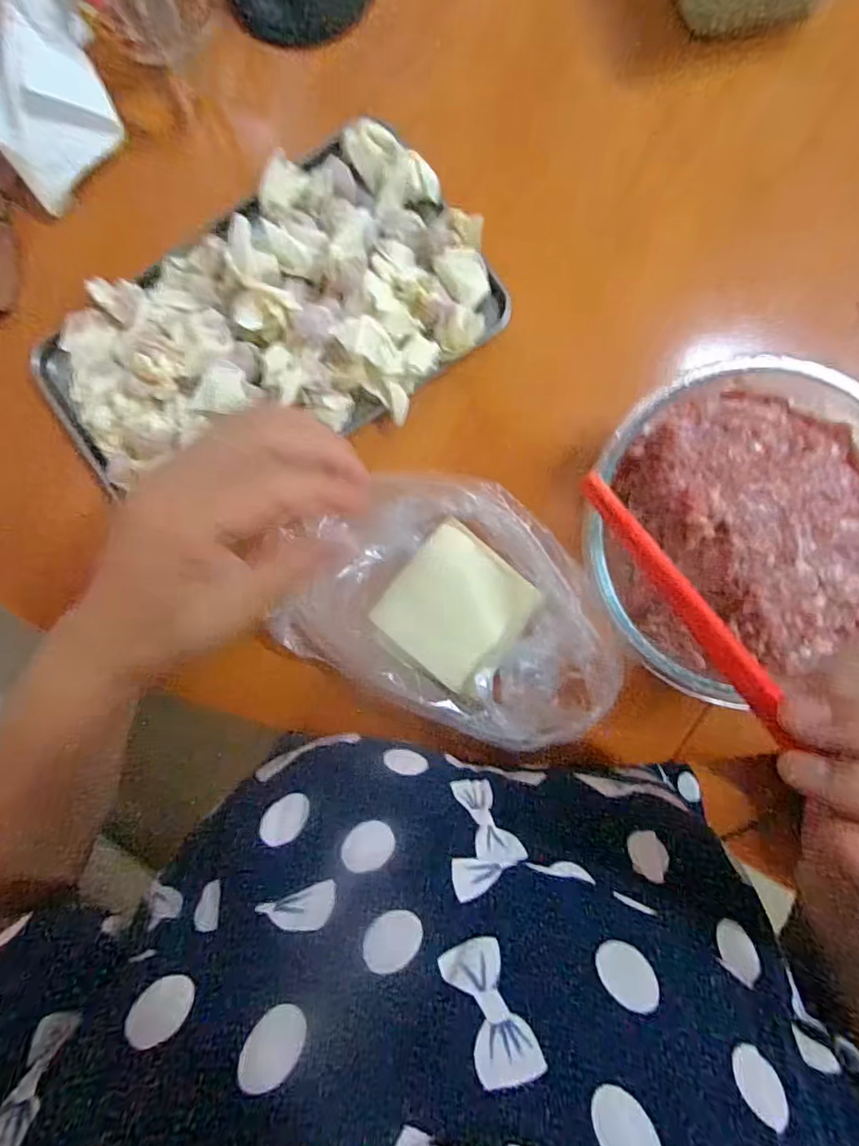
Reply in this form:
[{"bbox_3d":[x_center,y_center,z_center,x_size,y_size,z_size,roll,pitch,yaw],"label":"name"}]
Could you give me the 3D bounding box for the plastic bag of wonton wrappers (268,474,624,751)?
[{"bbox_3d":[0.022,0.019,0.312,0.185,0.022,0.128,22,90,3],"label":"plastic bag of wonton wrappers"}]

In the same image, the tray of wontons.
[{"bbox_3d":[-0.099,-0.143,0.316,0.268,0.034,0.150,-30,87,2],"label":"tray of wontons"}]

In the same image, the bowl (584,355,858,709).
[{"bbox_3d":[0.165,-0.023,0.293,0.156,0.073,0.156,0,88,3],"label":"bowl"}]

